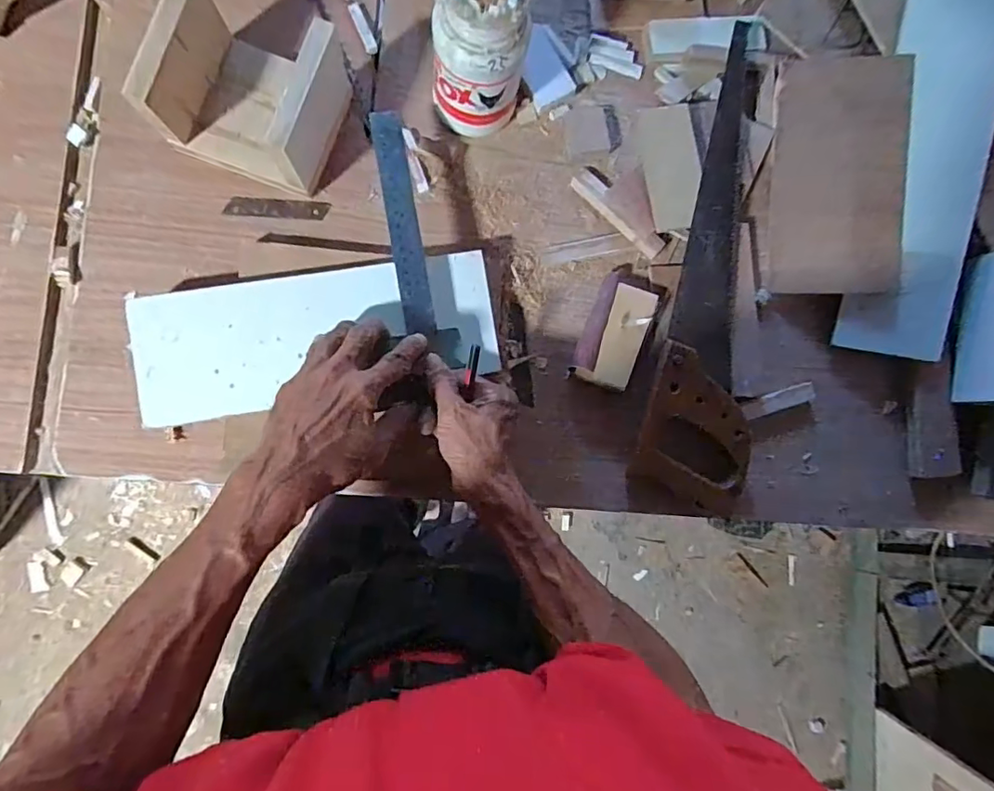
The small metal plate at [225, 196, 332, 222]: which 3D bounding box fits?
[{"bbox_3d":[-0.204,-0.174,0.497,0.093,0.006,0.016,3,100,-3],"label":"small metal plate"}]

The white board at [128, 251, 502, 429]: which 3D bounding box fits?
[{"bbox_3d":[-0.153,-0.053,0.460,0.300,0.022,0.110,-12,88,-7],"label":"white board"}]

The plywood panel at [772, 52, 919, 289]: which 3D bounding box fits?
[{"bbox_3d":[0.344,-0.221,0.535,0.124,0.016,0.236,3,86,12],"label":"plywood panel"}]

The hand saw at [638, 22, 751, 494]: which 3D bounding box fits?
[{"bbox_3d":[0.208,-0.129,0.513,0.094,0.026,0.426,8,86,-5],"label":"hand saw"}]

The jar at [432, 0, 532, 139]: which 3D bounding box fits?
[{"bbox_3d":[-0.016,-0.288,0.455,0.080,0.133,0.071,9,86,-5],"label":"jar"}]

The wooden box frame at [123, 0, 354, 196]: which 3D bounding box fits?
[{"bbox_3d":[-0.210,-0.255,0.449,0.128,0.082,0.117,21,85,-4],"label":"wooden box frame"}]

